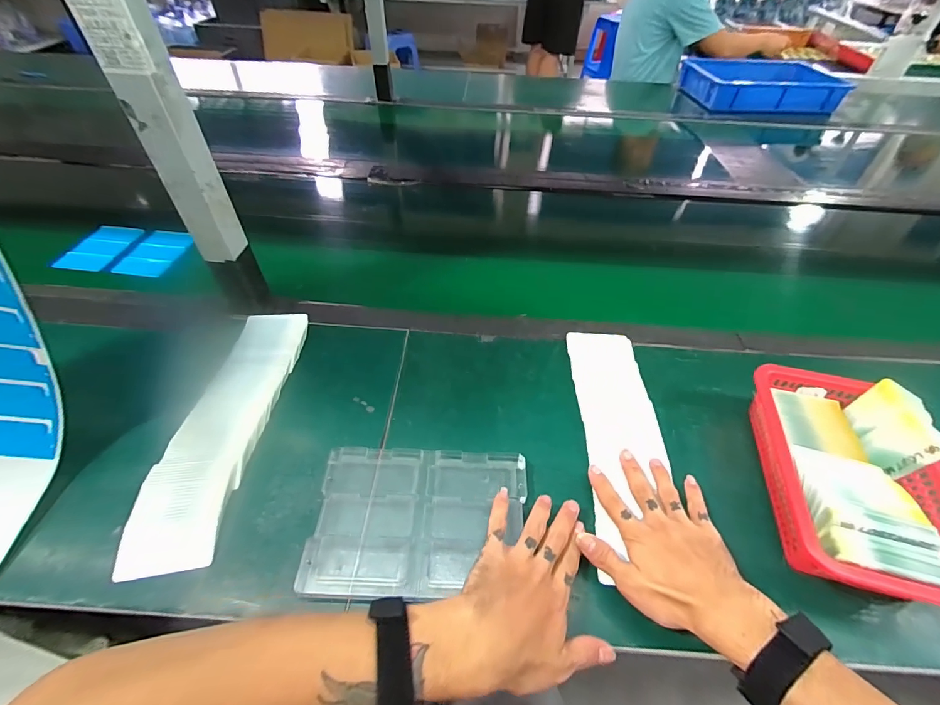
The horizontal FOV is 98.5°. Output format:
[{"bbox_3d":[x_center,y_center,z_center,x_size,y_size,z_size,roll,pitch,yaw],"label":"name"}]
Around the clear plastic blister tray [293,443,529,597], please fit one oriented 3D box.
[{"bbox_3d":[-0.047,0.157,0.388,0.198,0.014,0.133,2,49,-1],"label":"clear plastic blister tray"}]

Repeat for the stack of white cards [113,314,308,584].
[{"bbox_3d":[-0.268,0.071,0.450,0.082,0.027,0.323,5,47,2],"label":"stack of white cards"}]

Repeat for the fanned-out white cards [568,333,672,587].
[{"bbox_3d":[0.171,0.089,0.459,0.089,0.005,0.293,0,49,4],"label":"fanned-out white cards"}]

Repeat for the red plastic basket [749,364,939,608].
[{"bbox_3d":[0.370,0.119,0.406,0.160,0.077,0.232,13,48,9],"label":"red plastic basket"}]

